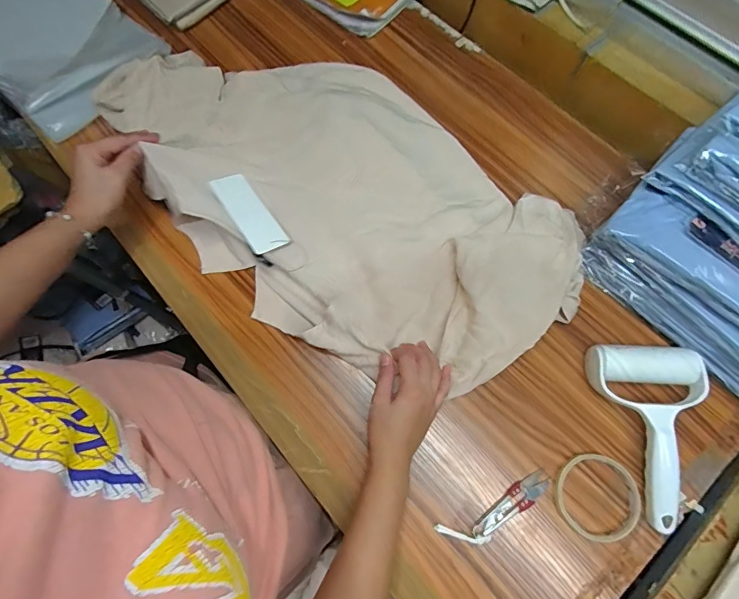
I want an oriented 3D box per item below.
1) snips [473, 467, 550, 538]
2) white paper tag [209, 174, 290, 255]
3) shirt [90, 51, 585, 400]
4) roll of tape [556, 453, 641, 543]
[{"bbox_3d":[0.153,0.221,0.448,0.099,0.006,0.024,-30,73,-9],"label":"snips"},{"bbox_3d":[-0.153,-0.109,0.526,0.045,0.010,0.117,-33,77,-15],"label":"white paper tag"},{"bbox_3d":[-0.054,-0.152,0.544,0.643,0.058,0.344,39,76,13],"label":"shirt"},{"bbox_3d":[0.240,0.209,0.437,0.082,0.010,0.083,0,71,1],"label":"roll of tape"}]

